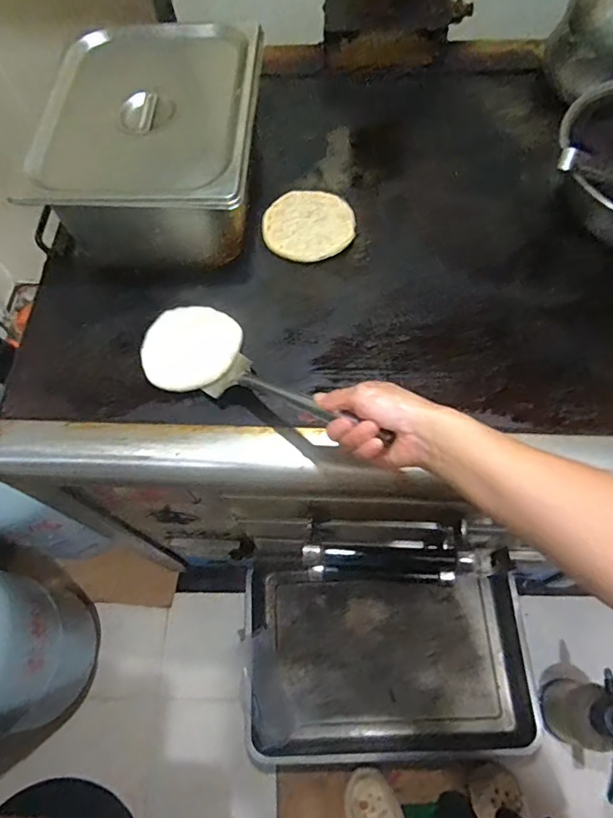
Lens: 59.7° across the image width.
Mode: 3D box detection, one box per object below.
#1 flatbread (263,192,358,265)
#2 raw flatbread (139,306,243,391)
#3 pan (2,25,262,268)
[{"bbox_3d":[0.004,-0.251,0.735,0.123,0.018,0.114,-1,65,3],"label":"flatbread"},{"bbox_3d":[-0.145,-0.076,0.659,0.117,0.008,0.118,-1,65,3],"label":"raw flatbread"},{"bbox_3d":[-0.187,-0.339,0.707,0.254,0.155,0.308,1,65,4],"label":"pan"}]

